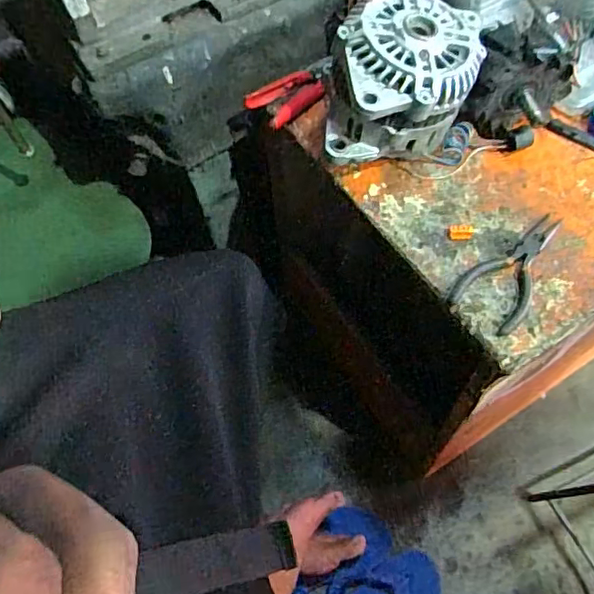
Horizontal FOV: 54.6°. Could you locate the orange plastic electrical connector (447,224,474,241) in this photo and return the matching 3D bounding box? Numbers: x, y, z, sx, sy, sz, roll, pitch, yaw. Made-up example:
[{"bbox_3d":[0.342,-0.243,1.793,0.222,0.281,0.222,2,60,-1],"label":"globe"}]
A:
[{"bbox_3d":[0.165,-0.065,0.580,0.026,0.005,0.018,-1,62,3],"label":"orange plastic electrical connector"}]

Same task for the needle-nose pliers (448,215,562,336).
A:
[{"bbox_3d":[0.211,-0.032,0.554,0.065,0.010,0.147,36,69,20],"label":"needle-nose pliers"}]

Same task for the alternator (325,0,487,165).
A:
[{"bbox_3d":[0.105,-0.212,0.576,0.142,0.119,0.157,8,63,7],"label":"alternator"}]

